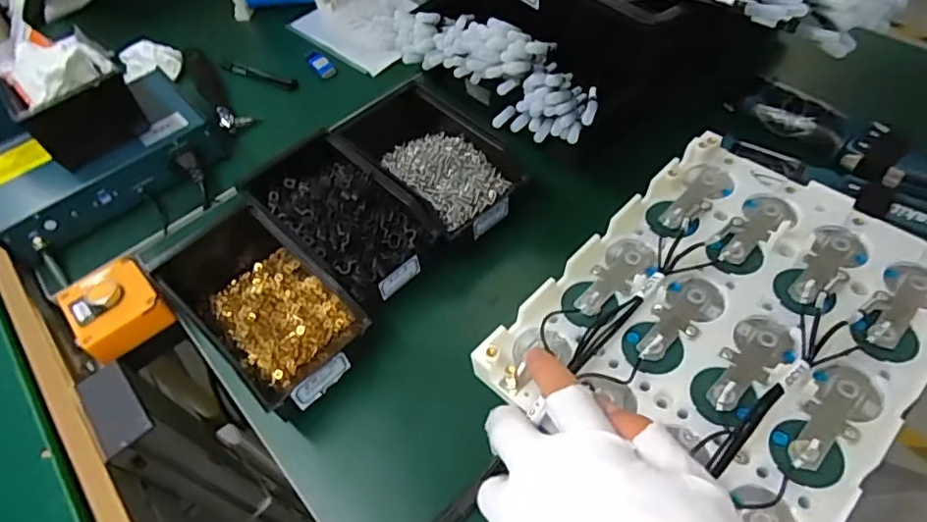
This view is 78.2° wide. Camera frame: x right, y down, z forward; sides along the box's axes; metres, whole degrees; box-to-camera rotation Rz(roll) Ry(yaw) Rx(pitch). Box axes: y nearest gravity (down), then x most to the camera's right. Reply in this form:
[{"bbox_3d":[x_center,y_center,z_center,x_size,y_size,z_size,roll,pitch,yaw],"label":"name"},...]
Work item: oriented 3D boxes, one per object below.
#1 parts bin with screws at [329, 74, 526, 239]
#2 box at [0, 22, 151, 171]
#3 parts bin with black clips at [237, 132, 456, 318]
[{"bbox_3d":[-0.037,-0.098,0.570,0.199,0.072,0.113,36,65,29],"label":"parts bin with screws"},{"bbox_3d":[-0.424,-0.180,0.606,0.100,0.086,0.148,-40,58,-20],"label":"box"},{"bbox_3d":[-0.114,-0.038,0.531,0.102,0.057,0.189,-40,58,-21],"label":"parts bin with black clips"}]

